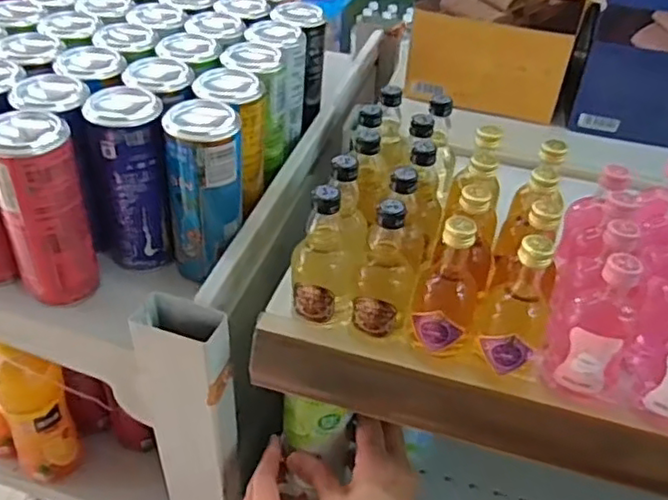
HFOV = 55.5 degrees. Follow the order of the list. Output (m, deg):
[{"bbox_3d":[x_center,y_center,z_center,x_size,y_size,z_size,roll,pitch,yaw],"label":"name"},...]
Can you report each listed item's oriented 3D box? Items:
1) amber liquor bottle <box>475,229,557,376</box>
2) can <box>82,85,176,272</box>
[{"bbox_3d":[0.109,0.039,0.378,0.035,0.099,0.031,27,45,26],"label":"amber liquor bottle"},{"bbox_3d":[-0.160,-0.052,0.506,0.056,0.140,0.052,-14,43,-19],"label":"can"}]

